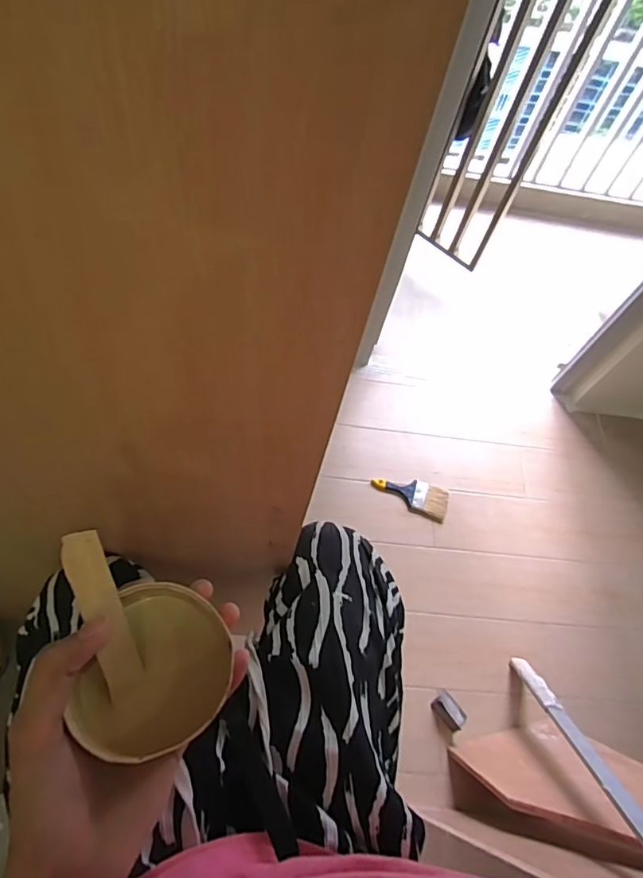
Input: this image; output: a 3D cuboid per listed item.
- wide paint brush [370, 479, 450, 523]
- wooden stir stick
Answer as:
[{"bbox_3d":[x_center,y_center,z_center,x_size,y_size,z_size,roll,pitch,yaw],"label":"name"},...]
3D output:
[{"bbox_3d":[0.278,0.173,1.602,0.236,0.030,0.105,22,63,4],"label":"wide paint brush"},{"bbox_3d":[-0.116,0.094,0.275,0.020,0.006,0.095,-21,111,-33],"label":"wooden stir stick"}]

